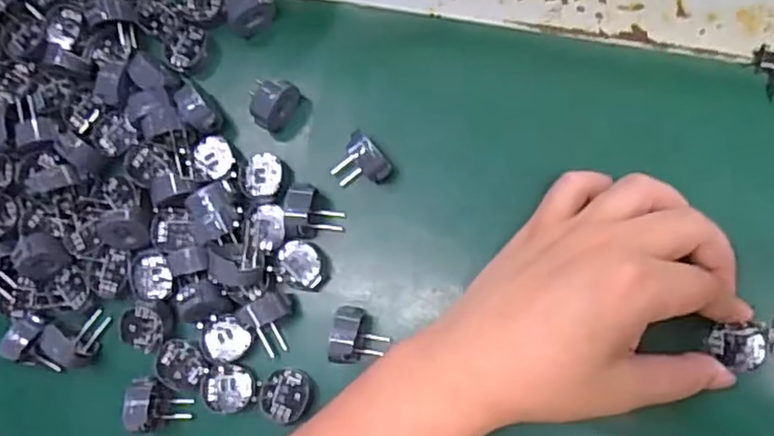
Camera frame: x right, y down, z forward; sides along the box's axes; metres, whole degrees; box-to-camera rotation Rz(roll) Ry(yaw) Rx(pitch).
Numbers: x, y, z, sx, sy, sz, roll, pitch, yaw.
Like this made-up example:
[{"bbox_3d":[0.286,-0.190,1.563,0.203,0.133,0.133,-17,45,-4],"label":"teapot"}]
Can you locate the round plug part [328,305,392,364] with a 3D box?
[{"bbox_3d":[-0.014,0.062,0.351,0.026,0.033,0.029,4,82,10],"label":"round plug part"}]

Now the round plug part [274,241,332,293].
[{"bbox_3d":[-0.045,0.026,0.366,0.028,0.013,0.026,7,66,0],"label":"round plug part"}]

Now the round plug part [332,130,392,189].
[{"bbox_3d":[-0.013,-0.028,0.361,0.029,0.029,0.029,42,89,12],"label":"round plug part"}]

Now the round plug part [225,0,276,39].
[{"bbox_3d":[-0.079,-0.122,0.384,0.027,0.019,0.025,-12,82,4],"label":"round plug part"}]

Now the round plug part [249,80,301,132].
[{"bbox_3d":[-0.063,-0.064,0.370,0.017,0.032,0.028,27,86,12],"label":"round plug part"}]

